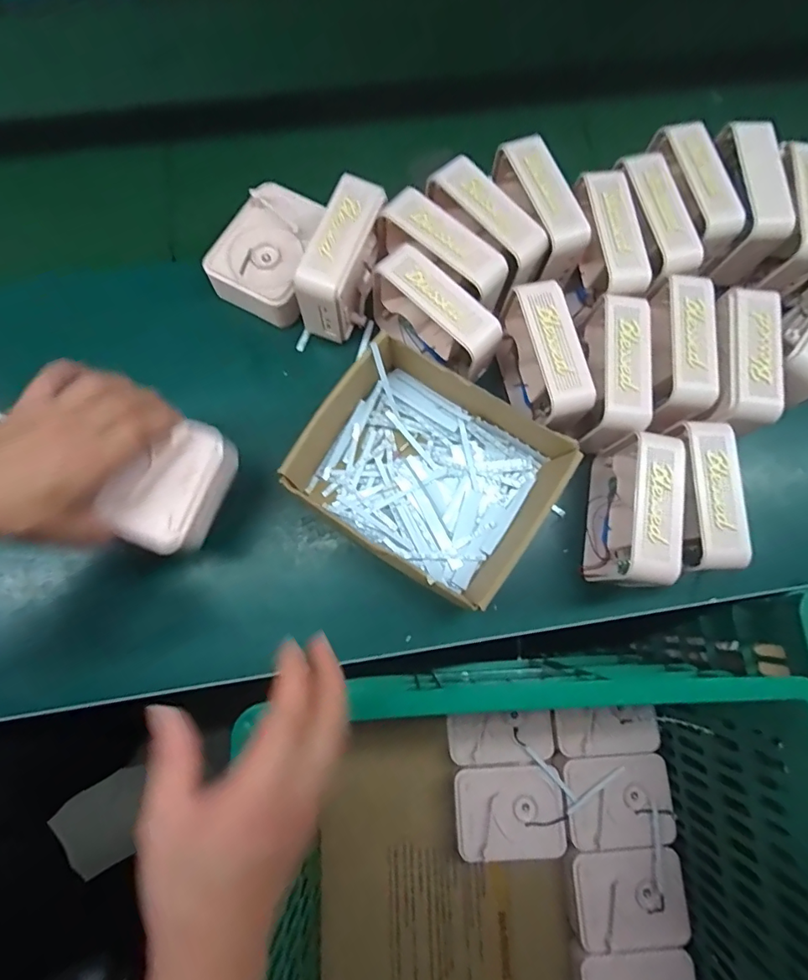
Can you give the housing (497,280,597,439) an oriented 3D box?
[{"bbox_3d":[0.127,-0.116,0.479,0.050,0.102,0.127,-14,77,-5],"label":"housing"}]

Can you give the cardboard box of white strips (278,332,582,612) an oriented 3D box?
[{"bbox_3d":[0.022,-0.013,0.478,0.215,0.081,0.176,33,77,7],"label":"cardboard box of white strips"}]

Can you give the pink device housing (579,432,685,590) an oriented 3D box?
[{"bbox_3d":[0.203,0.024,0.455,0.051,0.107,0.131,8,76,1],"label":"pink device housing"}]

